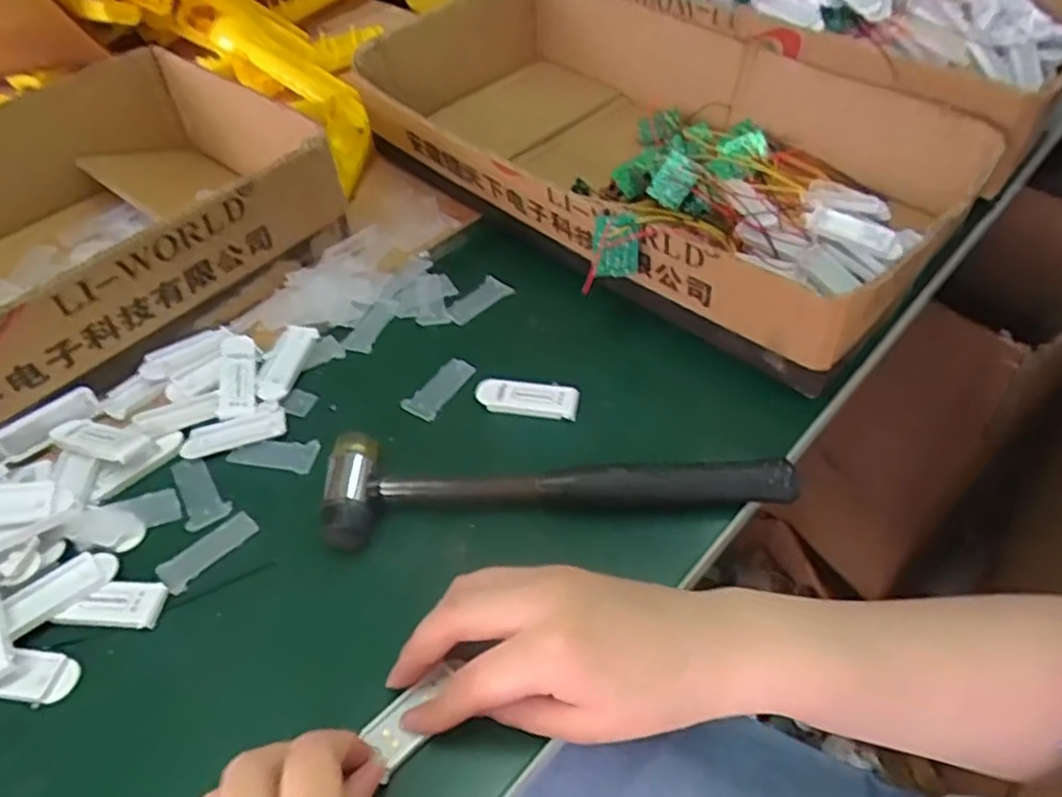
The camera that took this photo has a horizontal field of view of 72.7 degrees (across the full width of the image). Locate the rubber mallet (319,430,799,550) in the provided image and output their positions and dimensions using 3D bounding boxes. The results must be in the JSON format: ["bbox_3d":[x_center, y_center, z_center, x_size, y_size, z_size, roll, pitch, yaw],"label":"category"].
[{"bbox_3d":[0.014,0.043,0.373,0.232,0.025,0.059,-3,49,-3],"label":"rubber mallet"}]

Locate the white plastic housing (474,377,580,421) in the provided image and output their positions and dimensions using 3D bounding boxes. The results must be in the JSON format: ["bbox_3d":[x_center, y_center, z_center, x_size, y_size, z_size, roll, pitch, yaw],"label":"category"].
[{"bbox_3d":[-0.002,-0.001,0.421,0.059,0.010,0.022,8,49,7],"label":"white plastic housing"}]

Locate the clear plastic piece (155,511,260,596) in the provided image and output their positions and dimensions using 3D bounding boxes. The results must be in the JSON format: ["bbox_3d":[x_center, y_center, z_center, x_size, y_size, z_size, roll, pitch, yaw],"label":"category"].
[{"bbox_3d":[-0.160,0.075,0.358,0.019,0.004,0.048,33,56,26],"label":"clear plastic piece"}]

